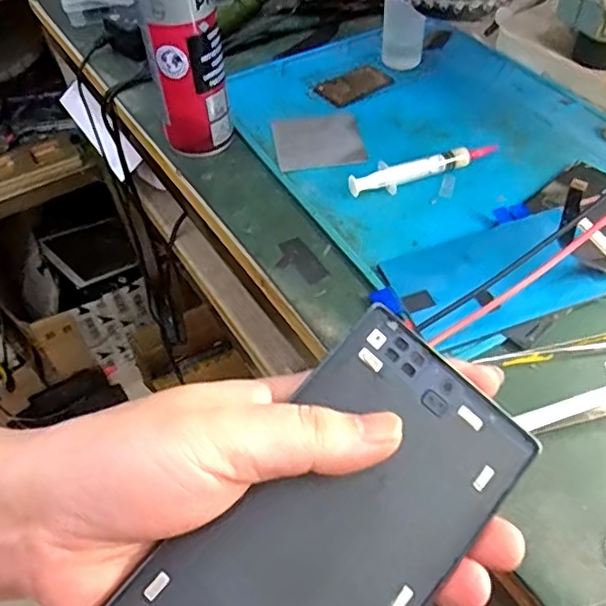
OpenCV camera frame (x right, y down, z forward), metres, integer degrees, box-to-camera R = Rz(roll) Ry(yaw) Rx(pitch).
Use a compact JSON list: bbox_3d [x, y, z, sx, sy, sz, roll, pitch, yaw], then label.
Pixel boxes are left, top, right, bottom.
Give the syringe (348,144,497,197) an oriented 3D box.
[{"bbox_3d":[0.086,-0.096,0.420,0.114,0.014,0.018,-20,51,-12],"label":"syringe"}]

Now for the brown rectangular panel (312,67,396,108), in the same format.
[{"bbox_3d":[0.044,-0.187,0.504,0.061,0.004,0.038,-31,53,-20],"label":"brown rectangular panel"}]

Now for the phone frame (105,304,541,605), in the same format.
[{"bbox_3d":[0.000,0.084,0.188,0.074,0.004,0.162,41,76,6],"label":"phone frame"}]

